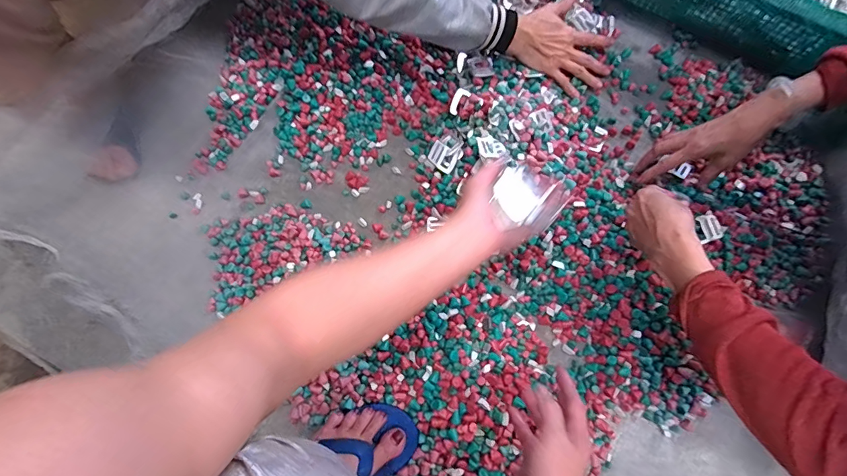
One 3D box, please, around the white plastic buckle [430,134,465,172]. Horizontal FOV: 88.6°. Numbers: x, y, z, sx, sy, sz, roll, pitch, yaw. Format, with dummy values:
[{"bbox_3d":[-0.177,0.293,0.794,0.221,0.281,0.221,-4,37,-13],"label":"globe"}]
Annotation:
[{"bbox_3d":[0.034,-0.127,0.646,0.040,0.008,0.051,32,94,7],"label":"white plastic buckle"}]

